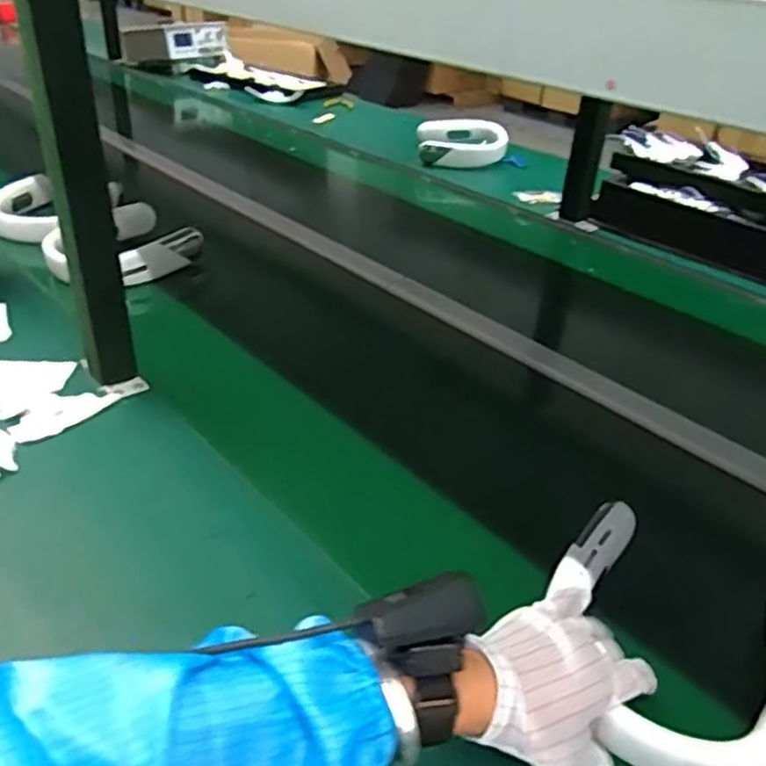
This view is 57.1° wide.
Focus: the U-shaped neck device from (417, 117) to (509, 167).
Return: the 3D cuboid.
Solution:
[{"bbox_3d":[0.180,-0.562,1.644,0.209,0.067,0.173,3,33,0],"label":"U-shaped neck device"}]

